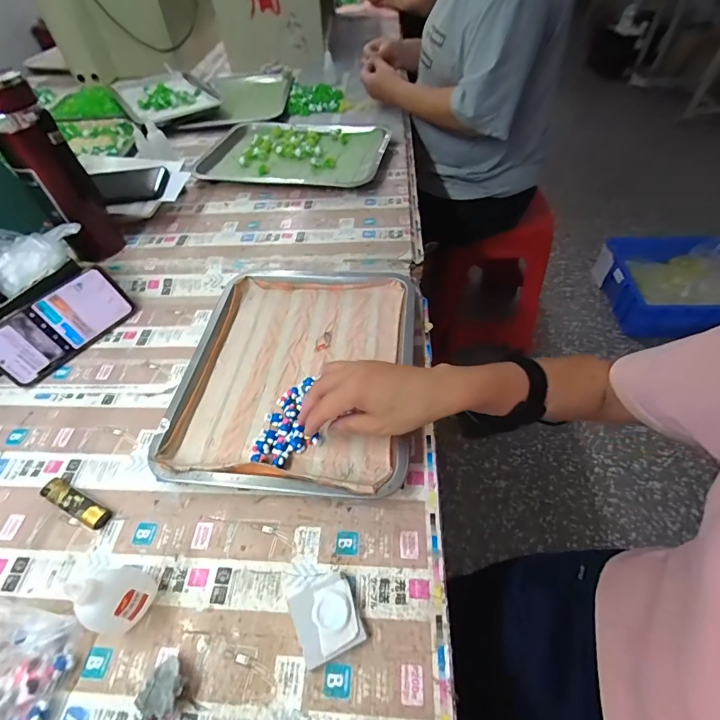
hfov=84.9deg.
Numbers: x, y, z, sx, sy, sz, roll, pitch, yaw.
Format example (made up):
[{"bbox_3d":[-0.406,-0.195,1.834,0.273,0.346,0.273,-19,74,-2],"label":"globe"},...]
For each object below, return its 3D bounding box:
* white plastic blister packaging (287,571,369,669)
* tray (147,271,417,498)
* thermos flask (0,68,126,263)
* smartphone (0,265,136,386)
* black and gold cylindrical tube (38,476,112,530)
[{"bbox_3d":[-0.027,0.202,0.311,0.048,0.015,0.054,-21,54,-12],"label":"white plastic blister packaging"},{"bbox_3d":[-0.072,0.002,0.469,0.270,0.026,0.313,3,52,6],"label":"tray"},{"bbox_3d":[-0.410,-0.245,0.532,0.077,0.223,0.087,-32,58,-19],"label":"thermos flask"},{"bbox_3d":[-0.381,-0.046,0.504,0.011,0.078,0.162,2,43,49],"label":"smartphone"},{"bbox_3d":[-0.279,0.140,0.386,0.080,0.017,0.020,20,56,18],"label":"black and gold cylindrical tube"}]

